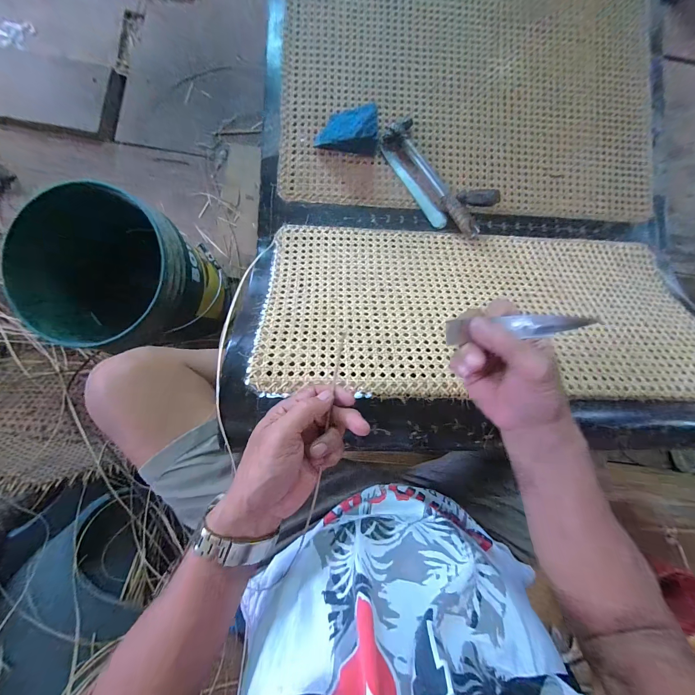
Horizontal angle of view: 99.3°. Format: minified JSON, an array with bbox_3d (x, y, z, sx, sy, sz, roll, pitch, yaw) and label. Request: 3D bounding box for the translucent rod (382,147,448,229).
[{"bbox_3d":[0.116,-0.280,0.521,0.027,0.004,0.169,-40,92,-8],"label":"translucent rod"}]

